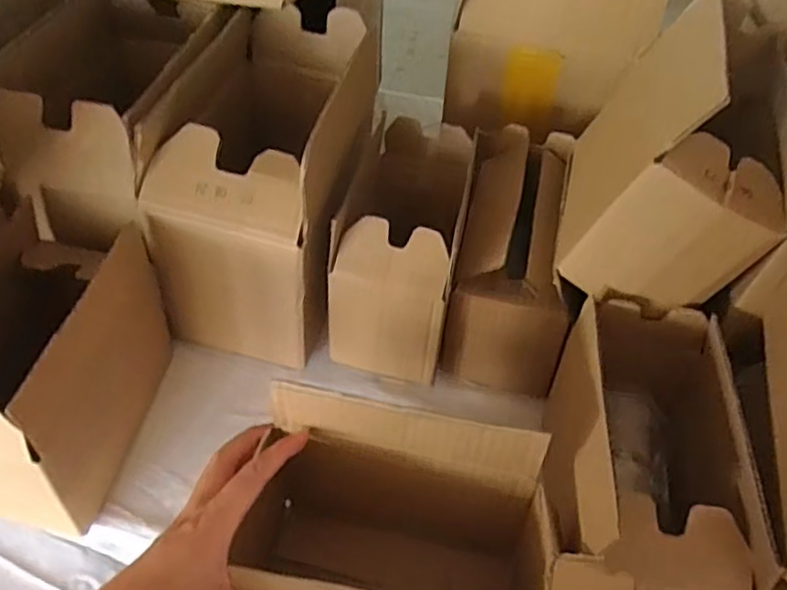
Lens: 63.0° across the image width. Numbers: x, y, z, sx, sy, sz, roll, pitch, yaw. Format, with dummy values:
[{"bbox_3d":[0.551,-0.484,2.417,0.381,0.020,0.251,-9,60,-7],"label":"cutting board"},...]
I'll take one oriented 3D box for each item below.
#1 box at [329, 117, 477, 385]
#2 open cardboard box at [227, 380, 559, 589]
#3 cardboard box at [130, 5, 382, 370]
[{"bbox_3d":[0.011,-0.045,0.578,0.097,0.131,0.188,13,48,6],"label":"box"},{"bbox_3d":[-0.011,0.164,0.403,0.192,0.170,0.143,14,48,7],"label":"open cardboard box"},{"bbox_3d":[-0.112,-0.109,0.580,0.145,0.206,0.256,7,48,1],"label":"cardboard box"}]

